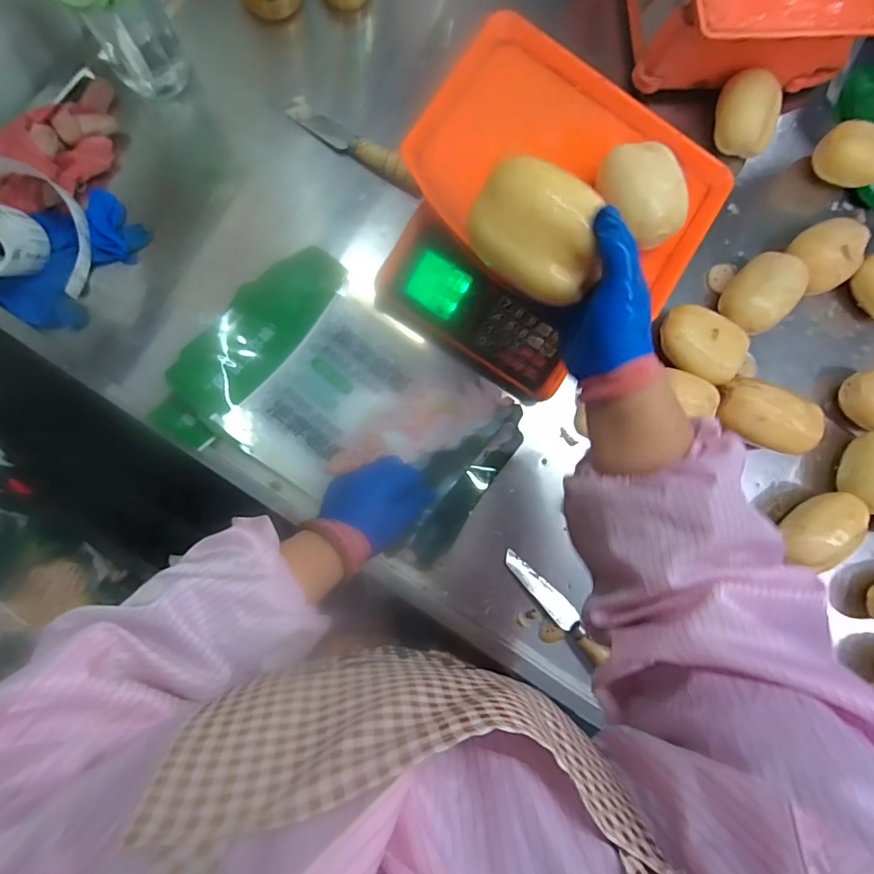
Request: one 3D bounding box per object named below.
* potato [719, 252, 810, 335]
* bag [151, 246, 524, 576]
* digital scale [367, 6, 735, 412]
[{"bbox_3d":[0.391,-0.169,0.574,0.075,0.056,0.090,41,83,-2],"label":"potato"},{"bbox_3d":[-0.089,-0.030,0.518,0.339,0.039,0.234,32,84,-3],"label":"bag"},{"bbox_3d":[0.105,-0.216,0.506,0.291,0.119,0.286,29,84,-4],"label":"digital scale"}]

